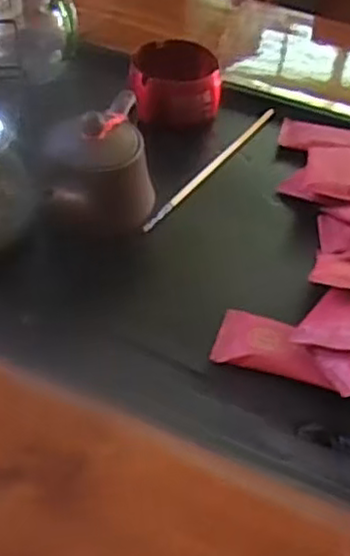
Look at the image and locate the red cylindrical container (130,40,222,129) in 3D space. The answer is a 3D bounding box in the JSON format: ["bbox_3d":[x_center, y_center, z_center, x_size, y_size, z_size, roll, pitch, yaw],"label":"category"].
[{"bbox_3d":[0.000,-0.180,0.674,0.080,0.055,0.078,3,45,-3],"label":"red cylindrical container"}]

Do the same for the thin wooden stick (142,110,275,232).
[{"bbox_3d":[0.034,-0.100,0.627,0.011,0.010,0.211,27,47,21],"label":"thin wooden stick"}]

